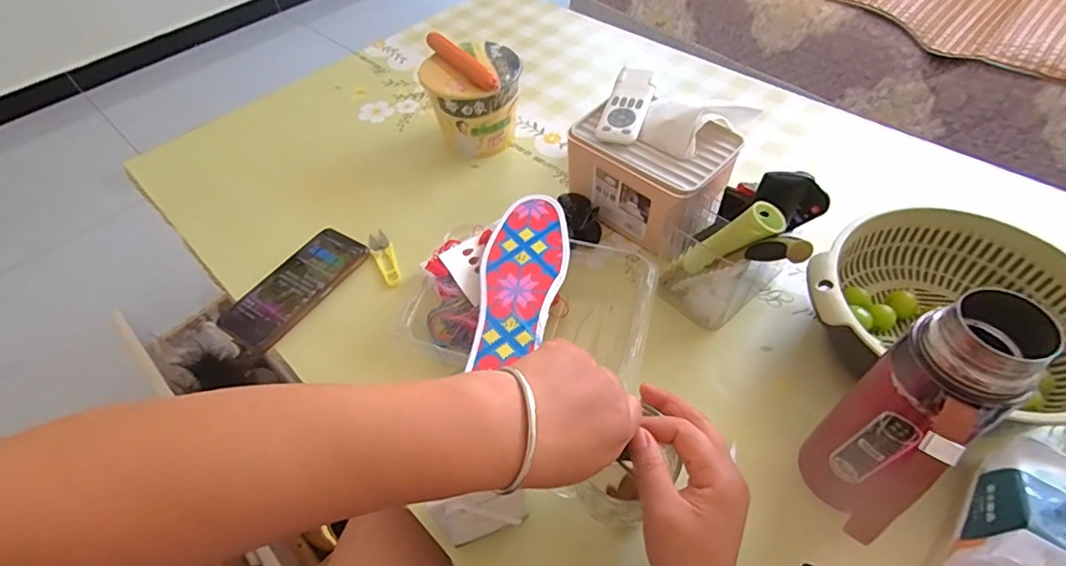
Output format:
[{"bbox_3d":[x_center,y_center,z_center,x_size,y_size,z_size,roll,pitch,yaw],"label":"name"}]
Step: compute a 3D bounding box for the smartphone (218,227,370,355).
[{"bbox_3d":[-0.265,0.001,0.590,0.079,0.013,0.169,25,56,22],"label":"smartphone"}]

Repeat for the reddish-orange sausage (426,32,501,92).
[{"bbox_3d":[-0.094,-0.288,0.678,0.020,0.024,0.145,-34,57,-22],"label":"reddish-orange sausage"}]

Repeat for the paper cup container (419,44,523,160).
[{"bbox_3d":[-0.080,-0.254,0.721,0.129,0.113,0.120,0,51,4],"label":"paper cup container"}]

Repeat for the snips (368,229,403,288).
[{"bbox_3d":[-0.175,-0.030,0.623,0.027,0.016,0.090,-23,53,-15],"label":"snips"}]

